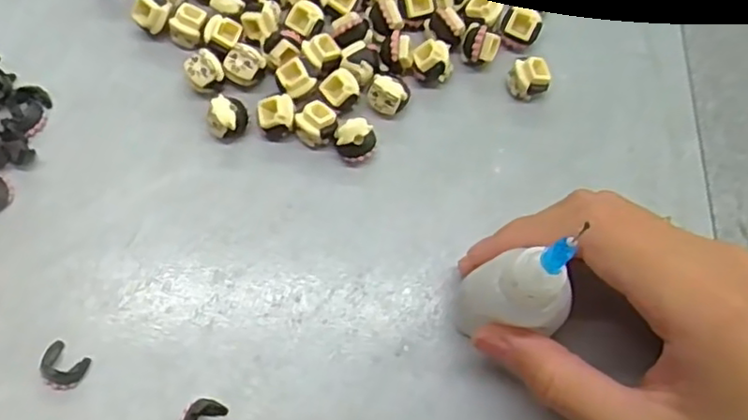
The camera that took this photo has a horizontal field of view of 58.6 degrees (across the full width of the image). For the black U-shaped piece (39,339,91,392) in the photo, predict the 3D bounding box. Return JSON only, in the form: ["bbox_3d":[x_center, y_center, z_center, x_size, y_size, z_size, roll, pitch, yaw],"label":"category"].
[{"bbox_3d":[-0.111,0.057,0.238,0.015,0.004,0.014,25,72,8],"label":"black U-shaped piece"}]

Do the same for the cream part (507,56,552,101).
[{"bbox_3d":[0.065,-0.055,0.277,0.015,0.013,0.013,-7,71,-4],"label":"cream part"}]

